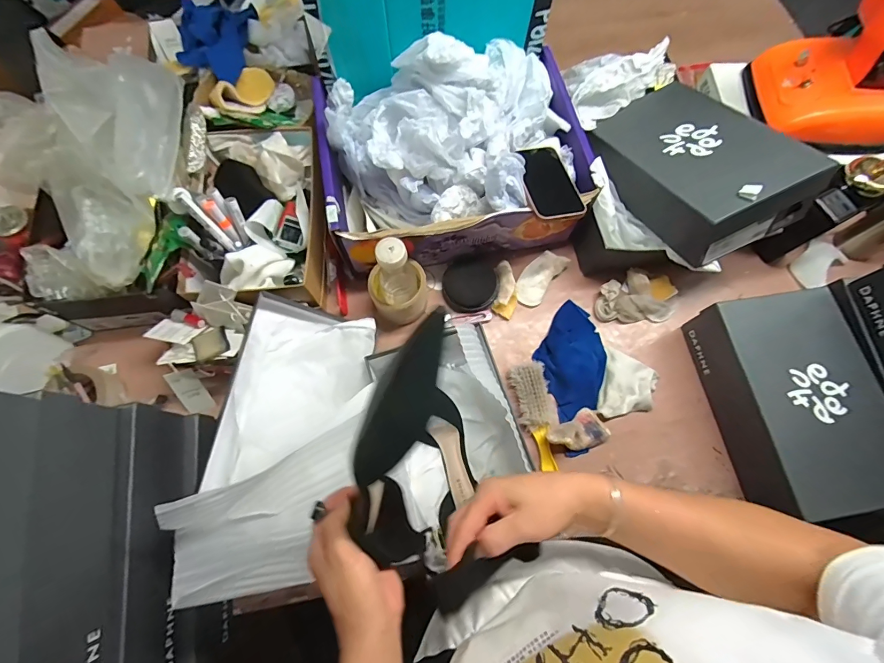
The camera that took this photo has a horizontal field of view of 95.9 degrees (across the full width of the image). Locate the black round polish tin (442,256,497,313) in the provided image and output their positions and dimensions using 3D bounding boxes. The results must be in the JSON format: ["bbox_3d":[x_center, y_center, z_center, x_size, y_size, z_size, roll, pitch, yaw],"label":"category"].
[{"bbox_3d":[0.047,-0.080,0.680,0.091,0.023,0.091,0,88,4],"label":"black round polish tin"}]

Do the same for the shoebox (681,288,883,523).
[{"bbox_3d":[0.518,0.098,0.586,0.190,0.106,0.294,-8,72,-3],"label":"shoebox"}]

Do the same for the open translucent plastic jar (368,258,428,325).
[{"bbox_3d":[-0.068,-0.058,0.649,0.091,0.079,0.079,-13,73,-4],"label":"open translucent plastic jar"}]

